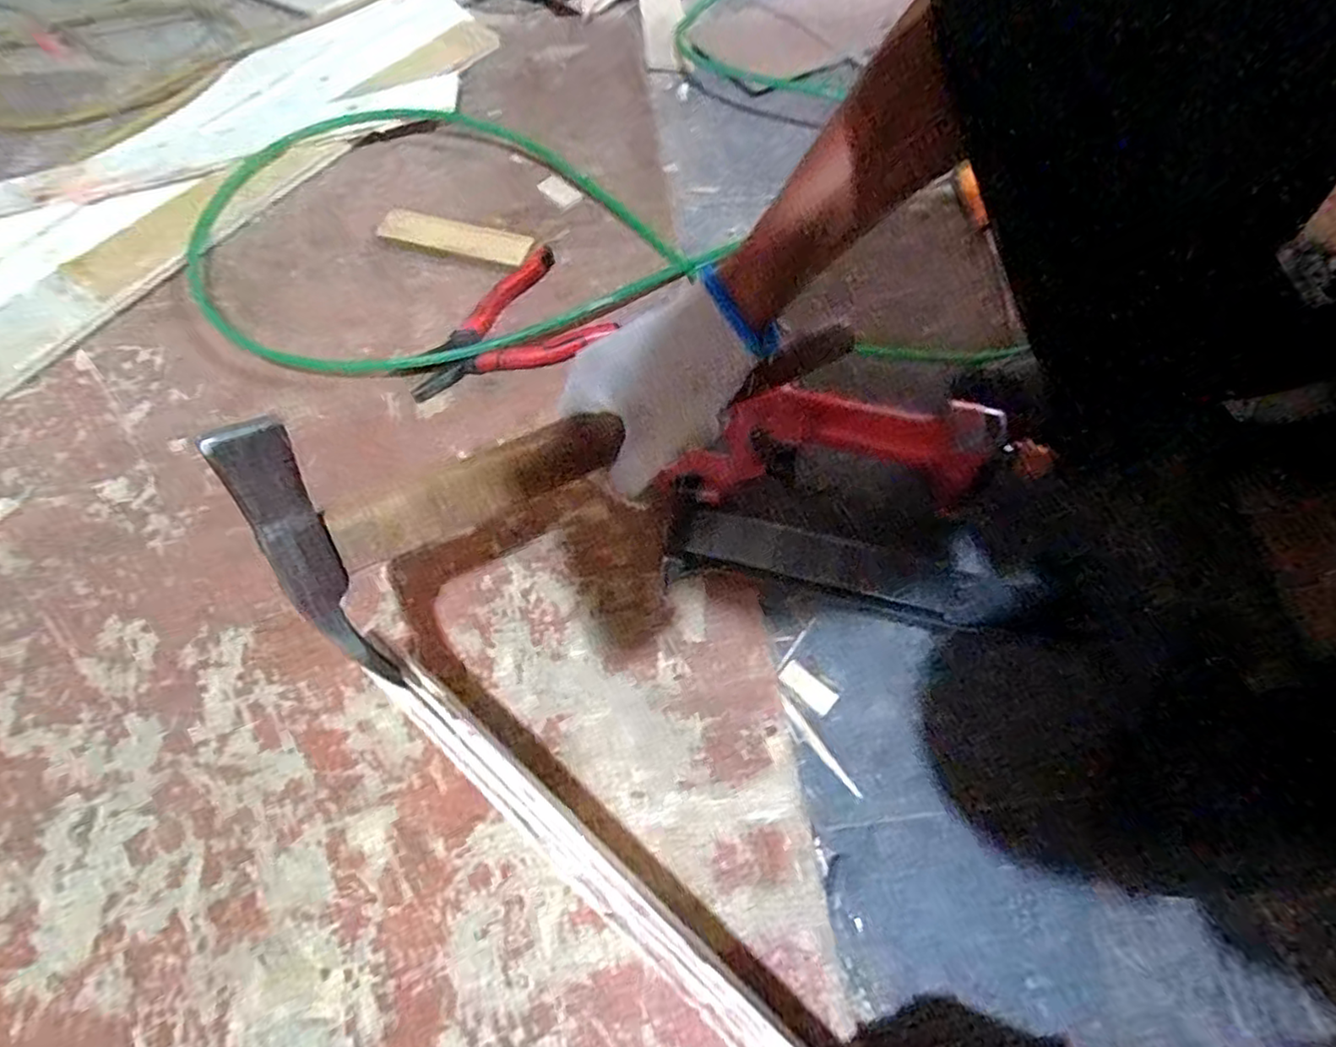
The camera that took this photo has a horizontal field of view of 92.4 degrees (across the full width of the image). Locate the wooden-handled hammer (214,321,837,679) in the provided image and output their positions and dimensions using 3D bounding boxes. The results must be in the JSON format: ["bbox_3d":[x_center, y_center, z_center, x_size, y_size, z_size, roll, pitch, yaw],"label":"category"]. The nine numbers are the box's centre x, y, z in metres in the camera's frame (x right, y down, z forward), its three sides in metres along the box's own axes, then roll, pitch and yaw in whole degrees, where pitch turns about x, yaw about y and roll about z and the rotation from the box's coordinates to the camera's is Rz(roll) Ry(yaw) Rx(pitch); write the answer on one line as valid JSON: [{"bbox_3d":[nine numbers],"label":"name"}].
[{"bbox_3d":[-0.034,-0.039,0.349,0.332,0.100,0.070,-25,63,-28],"label":"wooden-handled hammer"}]

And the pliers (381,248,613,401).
[{"bbox_3d":[-0.153,-0.167,0.561,0.173,0.020,0.123,-32,66,-13],"label":"pliers"}]

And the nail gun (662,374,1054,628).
[{"bbox_3d":[0.139,-0.019,0.459,0.277,0.058,0.167,1,63,3],"label":"nail gun"}]

